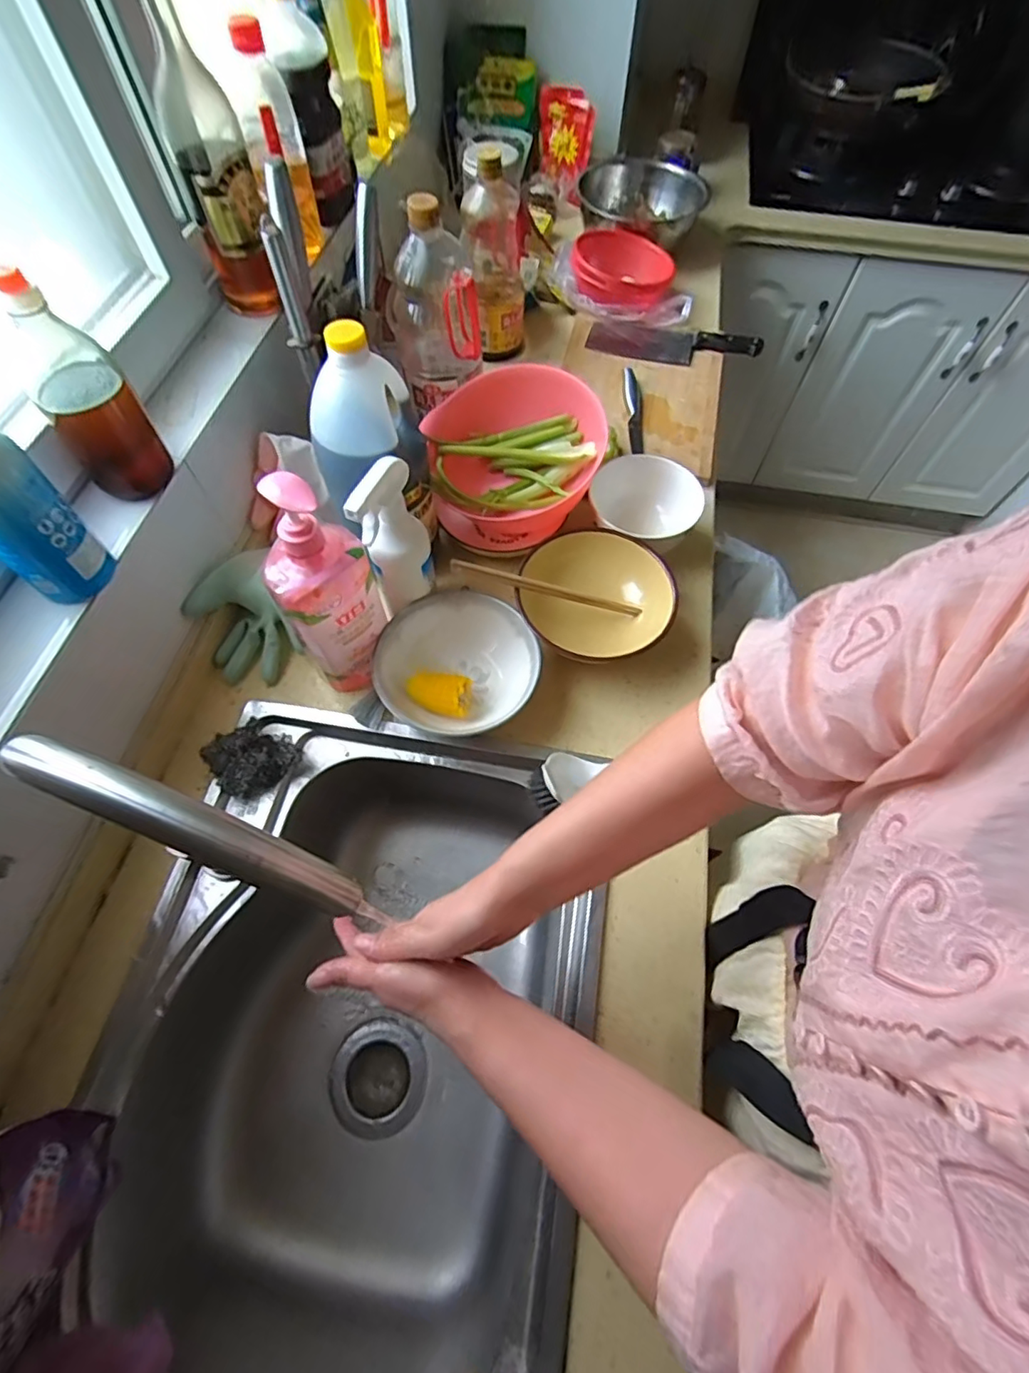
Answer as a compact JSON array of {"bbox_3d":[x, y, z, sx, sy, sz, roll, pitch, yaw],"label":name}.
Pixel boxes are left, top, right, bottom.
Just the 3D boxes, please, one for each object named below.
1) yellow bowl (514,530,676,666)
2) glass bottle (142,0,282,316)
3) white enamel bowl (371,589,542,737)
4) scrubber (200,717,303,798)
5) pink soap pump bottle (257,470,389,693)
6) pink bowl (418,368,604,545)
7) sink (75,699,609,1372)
[{"bbox_3d":[0.095,-0.096,0.684,0.175,0.079,0.170,0,62,0],"label":"yellow bowl"},{"bbox_3d":[-0.310,-0.538,0.570,0.073,0.285,0.057,-18,64,-10],"label":"glass bottle"},{"bbox_3d":[-0.066,-0.021,0.644,0.174,0.066,0.165,0,62,0],"label":"white enamel bowl"},{"bbox_3d":[-0.286,0.073,0.613,0.083,0.039,0.072,-35,68,-17],"label":"scrubber"},{"bbox_3d":[-0.185,-0.093,0.562,0.094,0.250,0.080,-9,63,-5],"label":"pink soap pump bottle"},{"bbox_3d":[-0.006,-0.287,0.736,0.229,0.150,0.163,6,63,3],"label":"pink bowl"},{"bbox_3d":[-0.142,0.356,0.603,0.415,0.213,0.577,10,63,4],"label":"sink"}]

